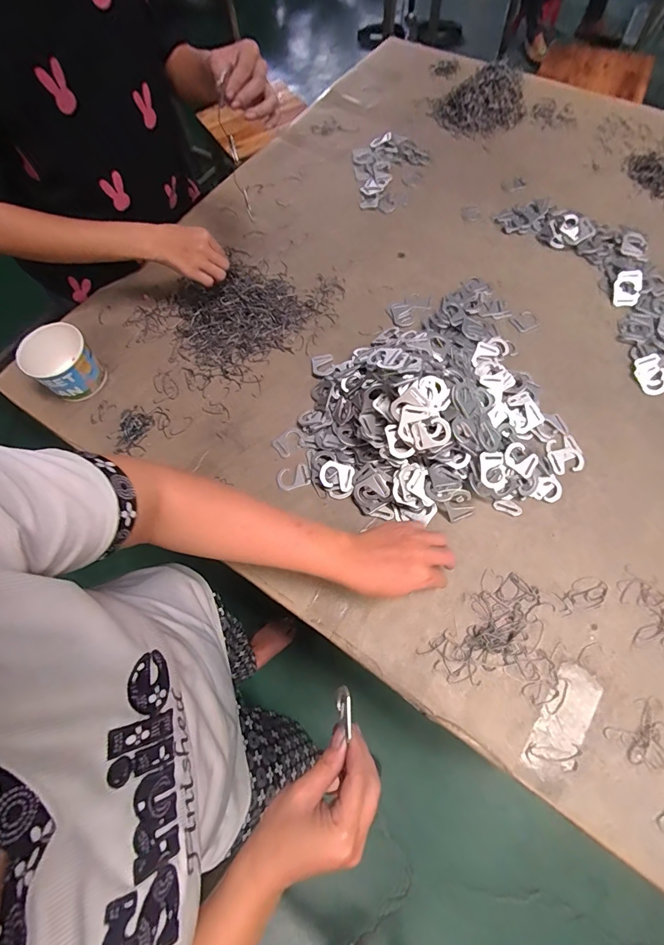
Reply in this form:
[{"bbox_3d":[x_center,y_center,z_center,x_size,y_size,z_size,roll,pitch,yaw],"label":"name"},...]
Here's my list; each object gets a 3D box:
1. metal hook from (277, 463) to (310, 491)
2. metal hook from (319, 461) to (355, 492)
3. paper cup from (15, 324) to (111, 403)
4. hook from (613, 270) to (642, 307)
[{"bbox_3d":[-0.054,0.006,0.557,0.043,0.005,0.032,-16,68,-4],"label":"metal hook"},{"bbox_3d":[0.006,0.005,0.537,0.043,0.004,0.035,16,82,-3],"label":"metal hook"},{"bbox_3d":[-0.395,-0.162,0.603,0.086,0.082,0.091,-1,67,2],"label":"paper cup"},{"bbox_3d":[0.469,-0.293,0.644,0.037,0.008,0.060,2,90,16],"label":"hook"}]

